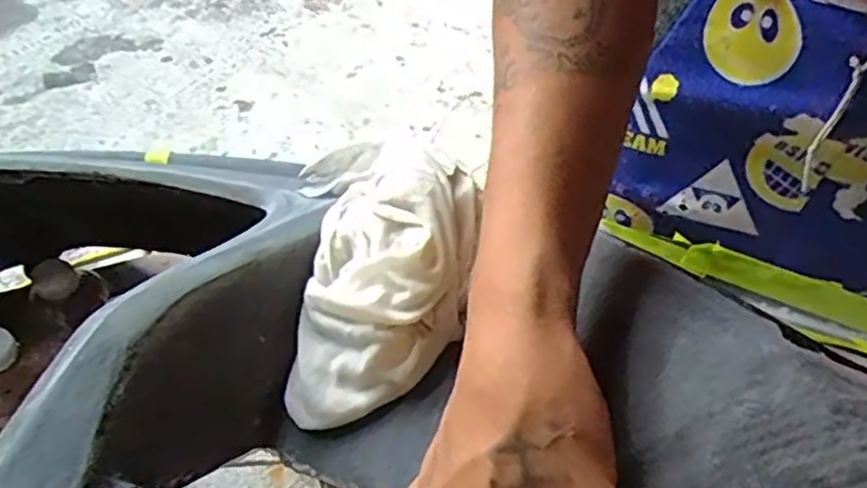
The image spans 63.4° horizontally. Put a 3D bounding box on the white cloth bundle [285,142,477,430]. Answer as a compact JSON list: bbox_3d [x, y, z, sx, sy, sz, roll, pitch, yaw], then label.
[{"bbox_3d":[-0.027,0.019,0.353,0.085,0.055,0.149,11,75,42],"label":"white cloth bundle"}]

